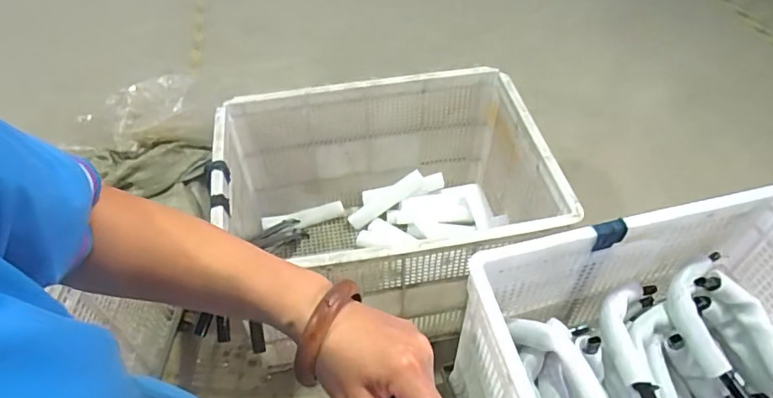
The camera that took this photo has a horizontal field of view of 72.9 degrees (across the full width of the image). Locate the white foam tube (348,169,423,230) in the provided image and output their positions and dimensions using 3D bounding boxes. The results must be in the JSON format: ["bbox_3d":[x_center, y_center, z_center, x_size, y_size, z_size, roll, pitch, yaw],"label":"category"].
[{"bbox_3d":[0.001,0.008,1.733,0.283,0.042,0.063,-34,53,6],"label":"white foam tube"}]

